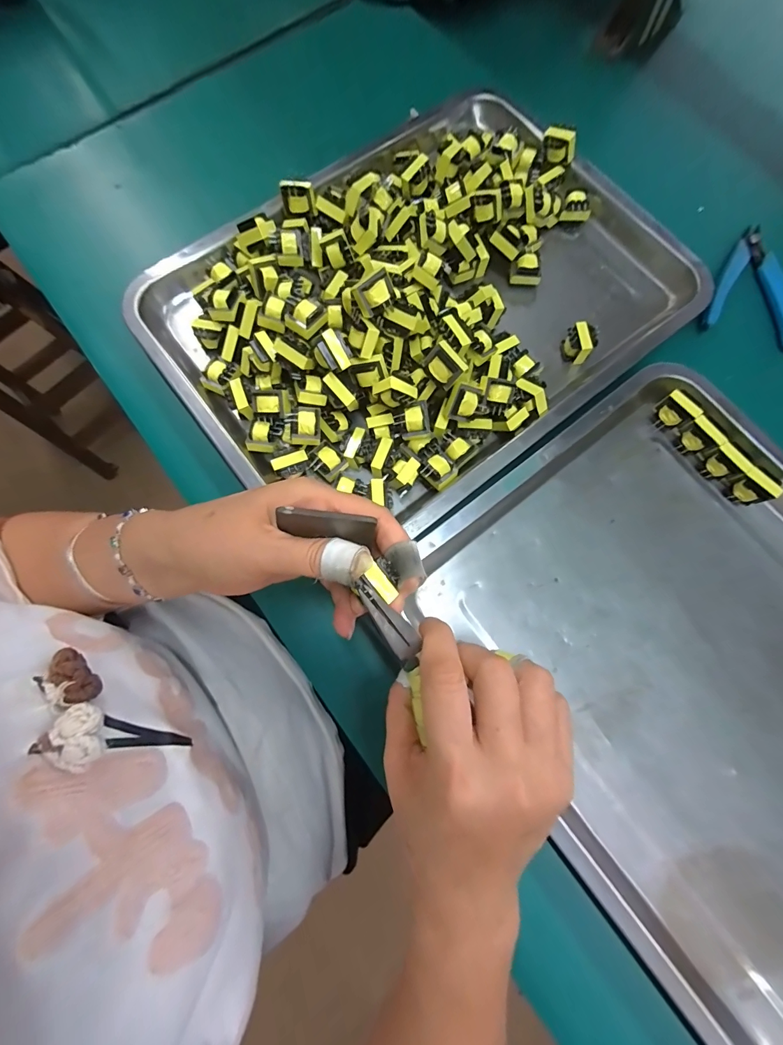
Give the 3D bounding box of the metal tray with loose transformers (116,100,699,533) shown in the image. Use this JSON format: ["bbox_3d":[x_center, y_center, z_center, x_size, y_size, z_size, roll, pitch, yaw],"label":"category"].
[{"bbox_3d":[0.027,-0.179,0.291,0.391,0.056,0.288,-37,80,-7],"label":"metal tray with loose transformers"}]

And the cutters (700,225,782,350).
[{"bbox_3d":[0.303,-0.197,0.322,0.075,0.018,0.107,19,78,4],"label":"cutters"}]

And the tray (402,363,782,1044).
[{"bbox_3d":[0.222,0.101,0.249,0.299,0.033,0.382,-38,80,-8],"label":"tray"}]

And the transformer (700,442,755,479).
[{"bbox_3d":[0.237,-0.041,0.279,0.014,0.028,0.023,-41,81,-8],"label":"transformer"}]

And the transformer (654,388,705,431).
[{"bbox_3d":[0.208,-0.081,0.287,0.016,0.025,0.024,-32,79,-7],"label":"transformer"}]

